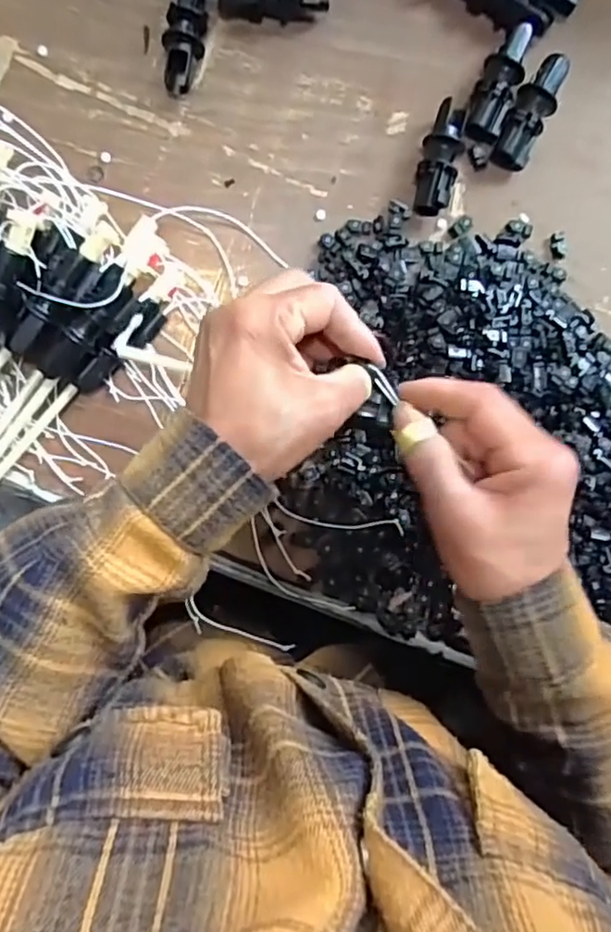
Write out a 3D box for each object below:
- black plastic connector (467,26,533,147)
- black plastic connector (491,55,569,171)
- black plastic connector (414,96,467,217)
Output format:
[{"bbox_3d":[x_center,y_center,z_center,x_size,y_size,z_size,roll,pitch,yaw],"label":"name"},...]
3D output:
[{"bbox_3d":[0.116,-0.229,0.390,0.023,0.024,0.065,21,85,0],"label":"black plastic connector"},{"bbox_3d":[0.137,-0.216,0.393,0.023,0.022,0.071,22,85,0],"label":"black plastic connector"},{"bbox_3d":[0.081,-0.184,0.390,0.023,0.021,0.066,15,85,0],"label":"black plastic connector"}]

